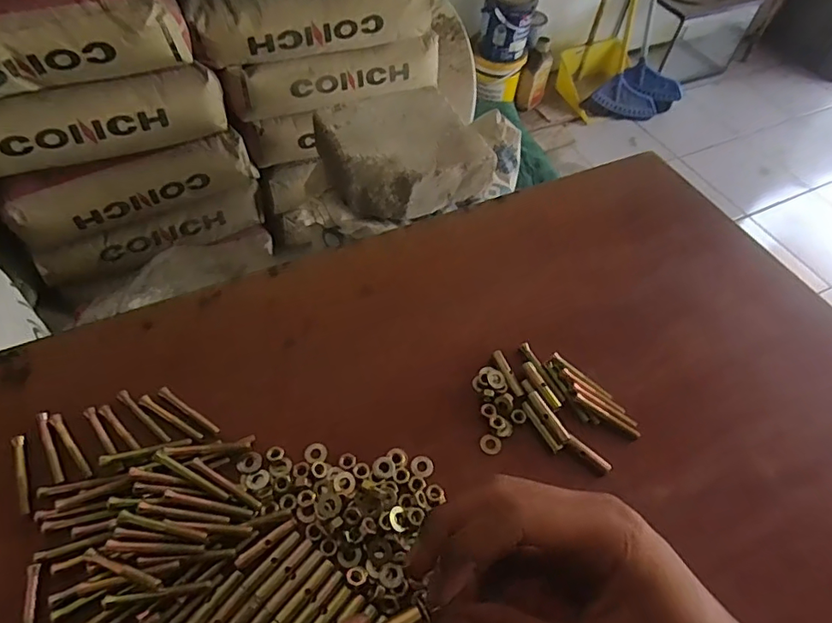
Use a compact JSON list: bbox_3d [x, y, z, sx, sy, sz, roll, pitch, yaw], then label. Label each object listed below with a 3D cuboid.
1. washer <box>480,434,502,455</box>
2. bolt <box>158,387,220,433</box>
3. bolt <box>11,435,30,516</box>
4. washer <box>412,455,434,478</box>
[{"bbox_3d":[0.048,0.083,0.332,0.013,0.004,0.014,3,54,-4],"label":"washer"},{"bbox_3d":[-0.143,0.062,0.329,0.050,0.004,0.006,31,58,16],"label":"bolt"},{"bbox_3d":[-0.222,0.091,0.295,0.005,0.005,0.048,-19,59,-18],"label":"bolt"},{"bbox_3d":[0.004,0.094,0.321,0.013,0.004,0.014,3,54,-4],"label":"washer"}]

